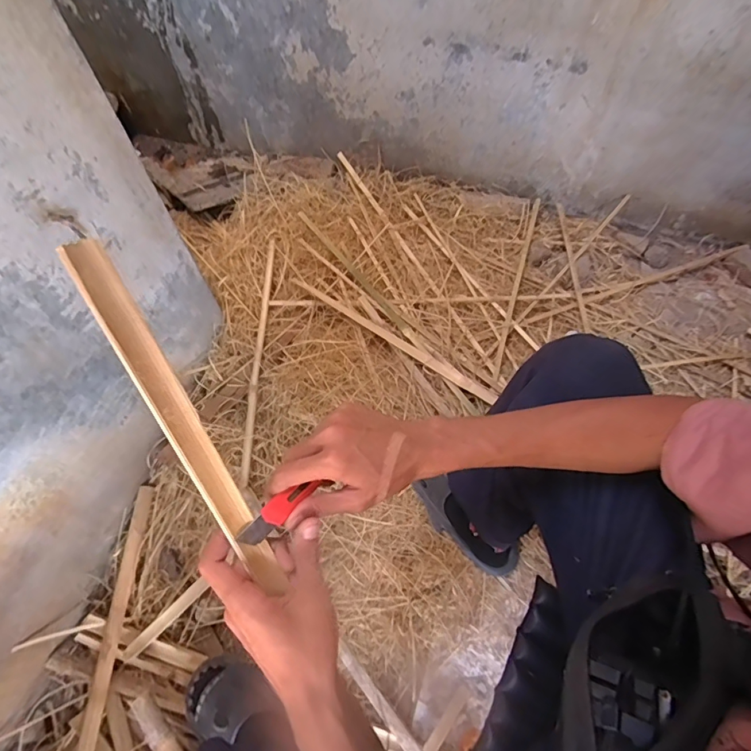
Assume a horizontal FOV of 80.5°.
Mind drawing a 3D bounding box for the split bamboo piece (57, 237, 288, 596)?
[{"bbox_3d":[-0.143,0.049,0.341,0.025,0.302,0.016,-27,20,-15],"label":"split bamboo piece"}]

